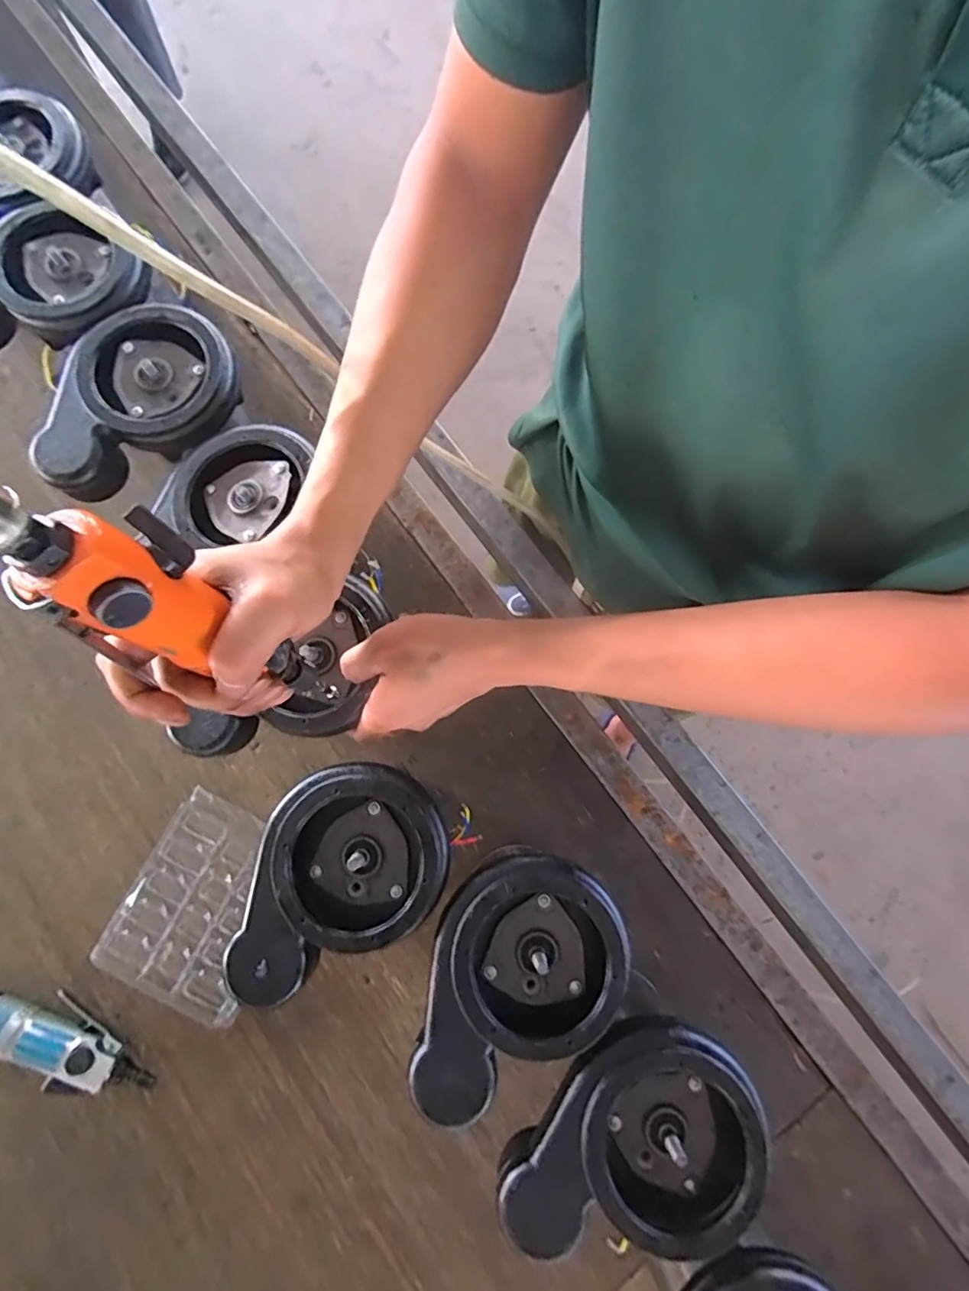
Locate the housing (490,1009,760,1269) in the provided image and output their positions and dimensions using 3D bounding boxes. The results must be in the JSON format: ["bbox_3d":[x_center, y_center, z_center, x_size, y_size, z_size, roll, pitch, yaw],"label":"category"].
[{"bbox_3d":[0.096,0.312,0.337,0.119,0.036,0.151,35,81,5],"label":"housing"}]

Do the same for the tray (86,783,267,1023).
[{"bbox_3d":[-0.257,0.238,0.505,0.133,0.023,0.166,27,78,5],"label":"tray"}]

